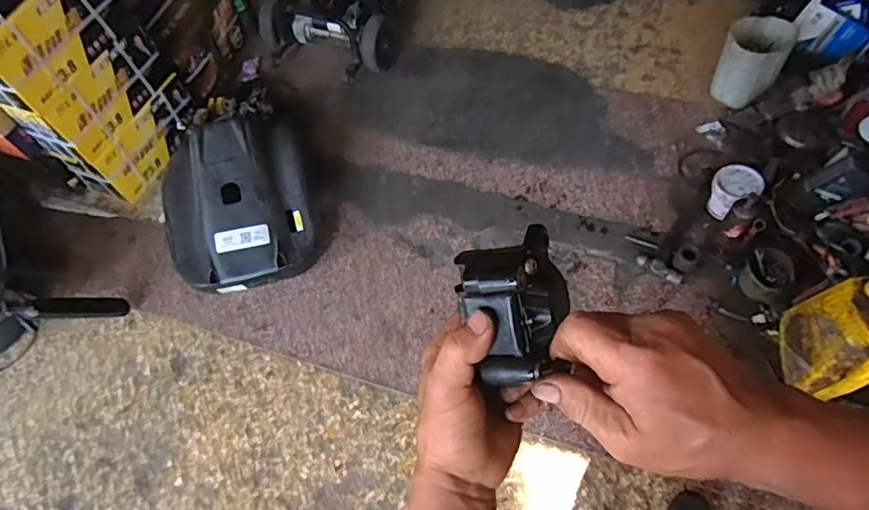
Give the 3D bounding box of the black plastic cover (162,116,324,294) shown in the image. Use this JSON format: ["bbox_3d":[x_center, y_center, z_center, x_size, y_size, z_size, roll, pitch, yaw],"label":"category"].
[{"bbox_3d":[-0.561,-0.167,1.564,0.441,0.228,0.479,-12,61,-1],"label":"black plastic cover"}]

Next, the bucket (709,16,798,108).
[{"bbox_3d":[0.943,-0.579,1.660,0.175,0.227,0.186,-2,60,4],"label":"bucket"}]

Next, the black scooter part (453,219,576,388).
[{"bbox_3d":[0.055,0.033,0.340,0.072,0.053,0.089,-19,64,-8],"label":"black scooter part"}]

